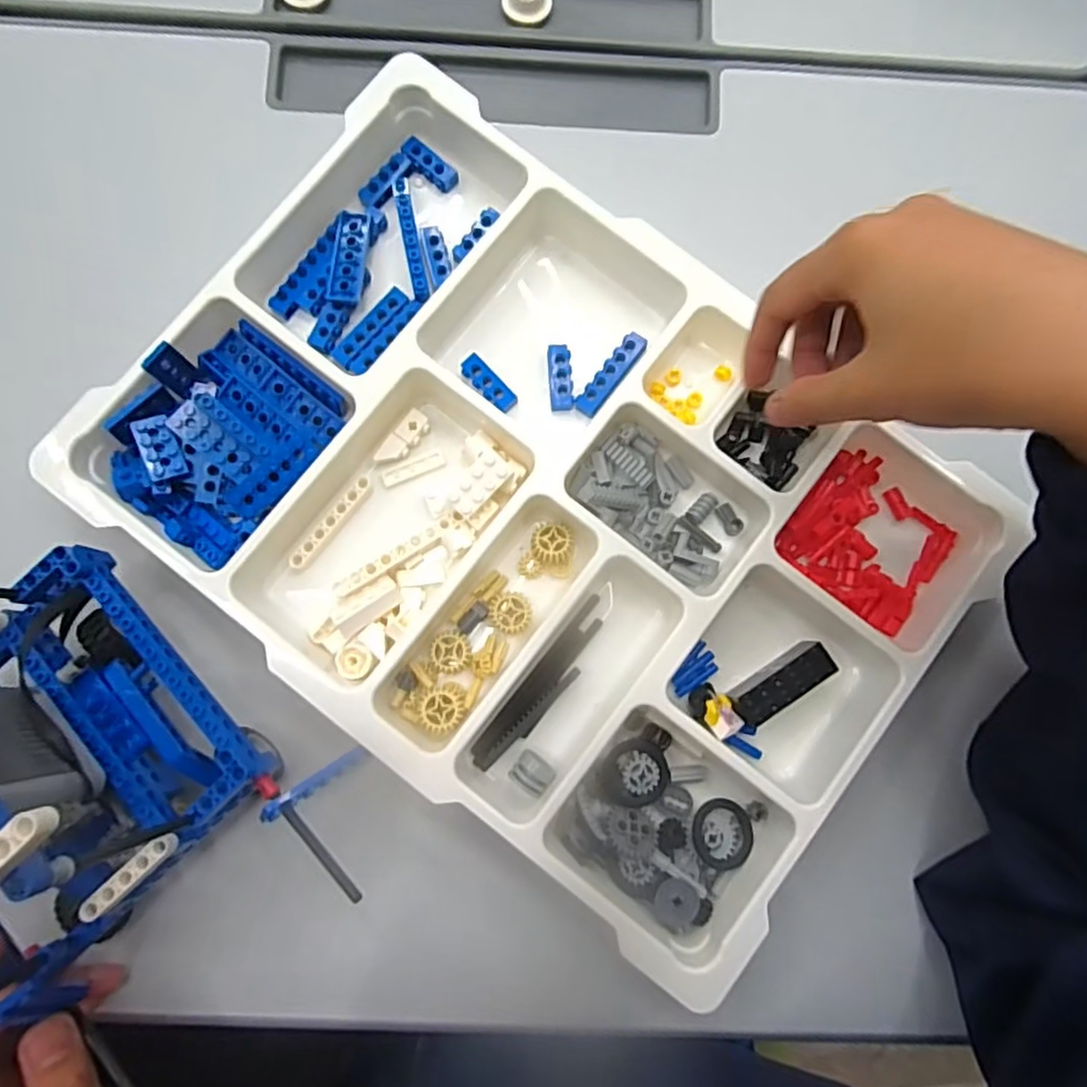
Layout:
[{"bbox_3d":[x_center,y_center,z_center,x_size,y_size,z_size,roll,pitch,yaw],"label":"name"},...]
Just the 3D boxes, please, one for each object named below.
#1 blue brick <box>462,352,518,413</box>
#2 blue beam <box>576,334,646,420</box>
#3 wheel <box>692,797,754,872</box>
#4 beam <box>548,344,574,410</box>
[{"bbox_3d":[-0.027,-0.080,0.335,0.013,0.006,0.032,-43,86,-10],"label":"blue brick"},{"bbox_3d":[0.034,-0.084,0.332,0.012,0.009,0.047,38,79,2],"label":"blue beam"},{"bbox_3d":[0.084,0.134,0.306,0.030,0.006,0.029,1,80,-4],"label":"wheel"},{"bbox_3d":[0.009,-0.083,0.336,0.012,0.008,0.032,-4,80,-5],"label":"beam"}]

